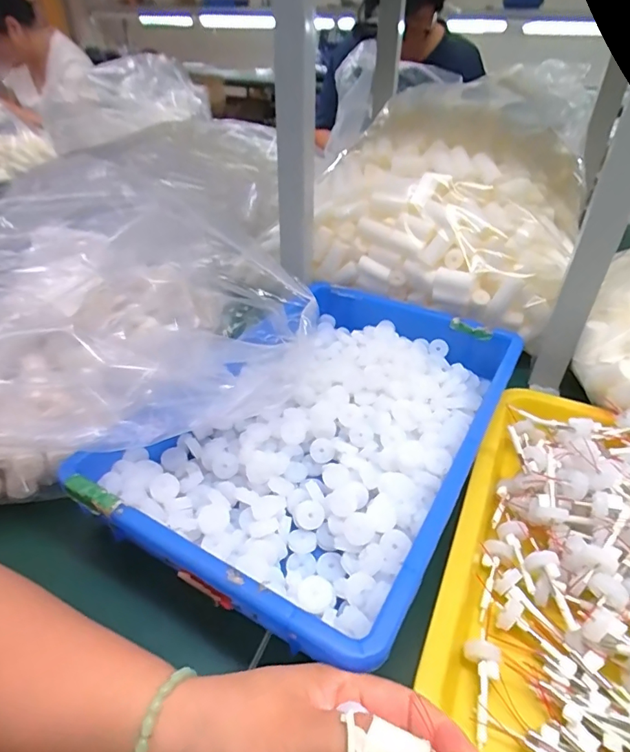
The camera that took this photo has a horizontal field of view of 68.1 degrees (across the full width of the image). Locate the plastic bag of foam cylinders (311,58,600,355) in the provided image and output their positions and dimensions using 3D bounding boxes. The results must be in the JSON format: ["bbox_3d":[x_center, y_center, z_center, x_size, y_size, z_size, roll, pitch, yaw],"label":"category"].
[{"bbox_3d":[0.169,-0.219,0.571,0.291,0.205,0.253,20,41,23],"label":"plastic bag of foam cylinders"}]

